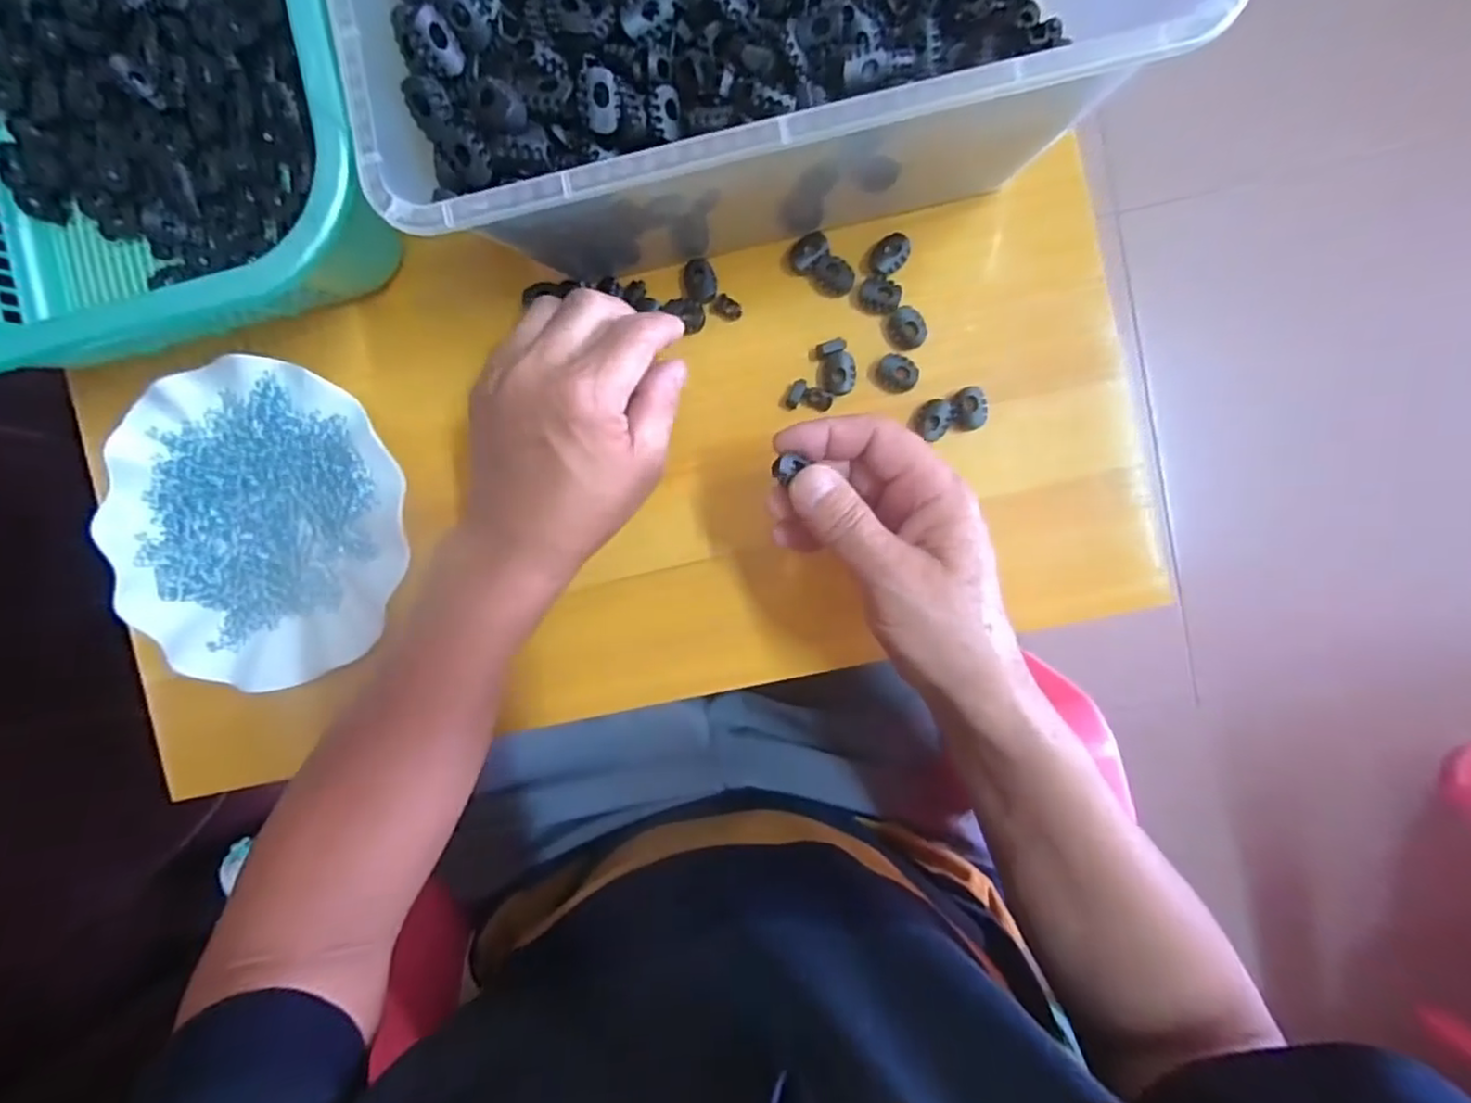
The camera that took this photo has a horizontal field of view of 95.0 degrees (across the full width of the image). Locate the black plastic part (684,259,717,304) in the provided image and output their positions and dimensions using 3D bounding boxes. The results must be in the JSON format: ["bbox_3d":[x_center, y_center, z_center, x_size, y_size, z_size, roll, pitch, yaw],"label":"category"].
[{"bbox_3d":[-0.019,-0.146,0.364,0.017,0.004,0.022,-12,91,7],"label":"black plastic part"}]

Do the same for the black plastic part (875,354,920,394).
[{"bbox_3d":[0.086,-0.094,0.356,0.022,0.011,0.018,36,96,4],"label":"black plastic part"}]

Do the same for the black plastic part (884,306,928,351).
[{"bbox_3d":[0.090,-0.118,0.357,0.018,0.008,0.023,-38,88,6],"label":"black plastic part"}]

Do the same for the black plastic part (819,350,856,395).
[{"bbox_3d":[0.055,-0.096,0.362,0.018,0.007,0.022,3,93,6],"label":"black plastic part"}]

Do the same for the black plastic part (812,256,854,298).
[{"bbox_3d":[0.053,-0.147,0.361,0.017,0.007,0.021,-44,87,6],"label":"black plastic part"}]

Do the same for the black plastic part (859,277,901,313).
[{"bbox_3d":[0.076,-0.136,0.356,0.021,0.007,0.016,19,94,5],"label":"black plastic part"}]

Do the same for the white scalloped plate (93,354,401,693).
[{"bbox_3d":[-0.275,-0.015,0.391,0.176,0.021,0.177,0,92,6],"label":"white scalloped plate"}]

